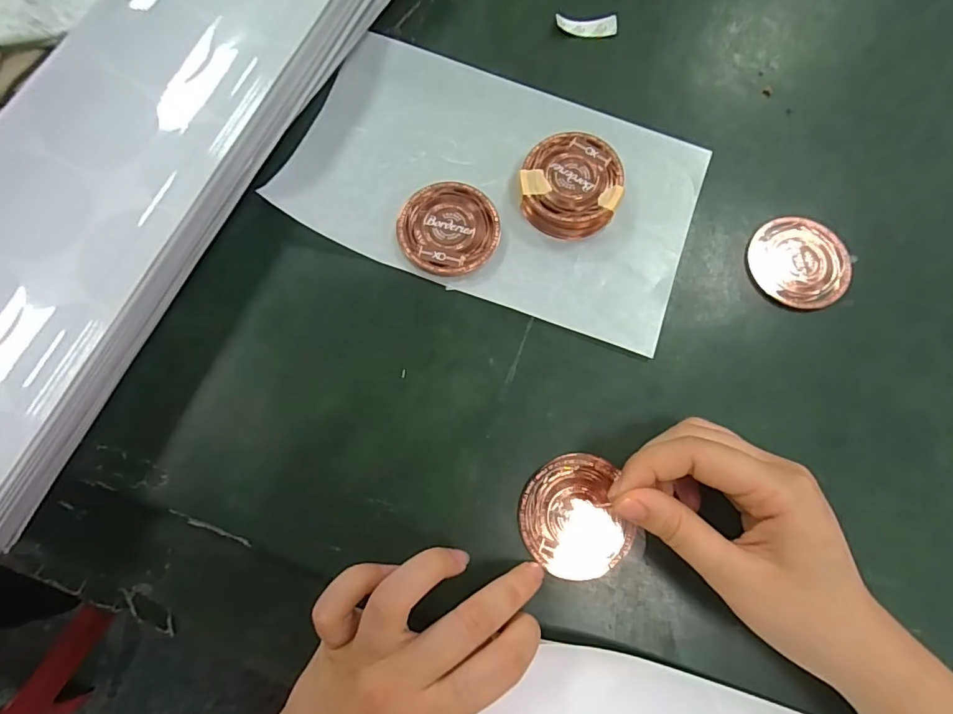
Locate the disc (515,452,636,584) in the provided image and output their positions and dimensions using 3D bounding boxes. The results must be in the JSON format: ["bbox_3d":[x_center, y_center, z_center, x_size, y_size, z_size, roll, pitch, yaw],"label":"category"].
[{"bbox_3d":[0.052,0.087,0.259,0.056,0.008,0.061,0,76,-1],"label":"disc"}]

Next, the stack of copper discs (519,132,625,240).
[{"bbox_3d":[0.058,-0.105,0.298,0.061,0.021,0.060,29,77,6],"label":"stack of copper discs"}]

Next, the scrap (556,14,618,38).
[{"bbox_3d":[0.078,-0.235,0.341,0.043,0.006,0.014,6,76,1],"label":"scrap"}]

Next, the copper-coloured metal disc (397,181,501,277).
[{"bbox_3d":[-0.017,-0.079,0.295,0.060,0.010,0.059,0,76,-1],"label":"copper-coloured metal disc"}]

